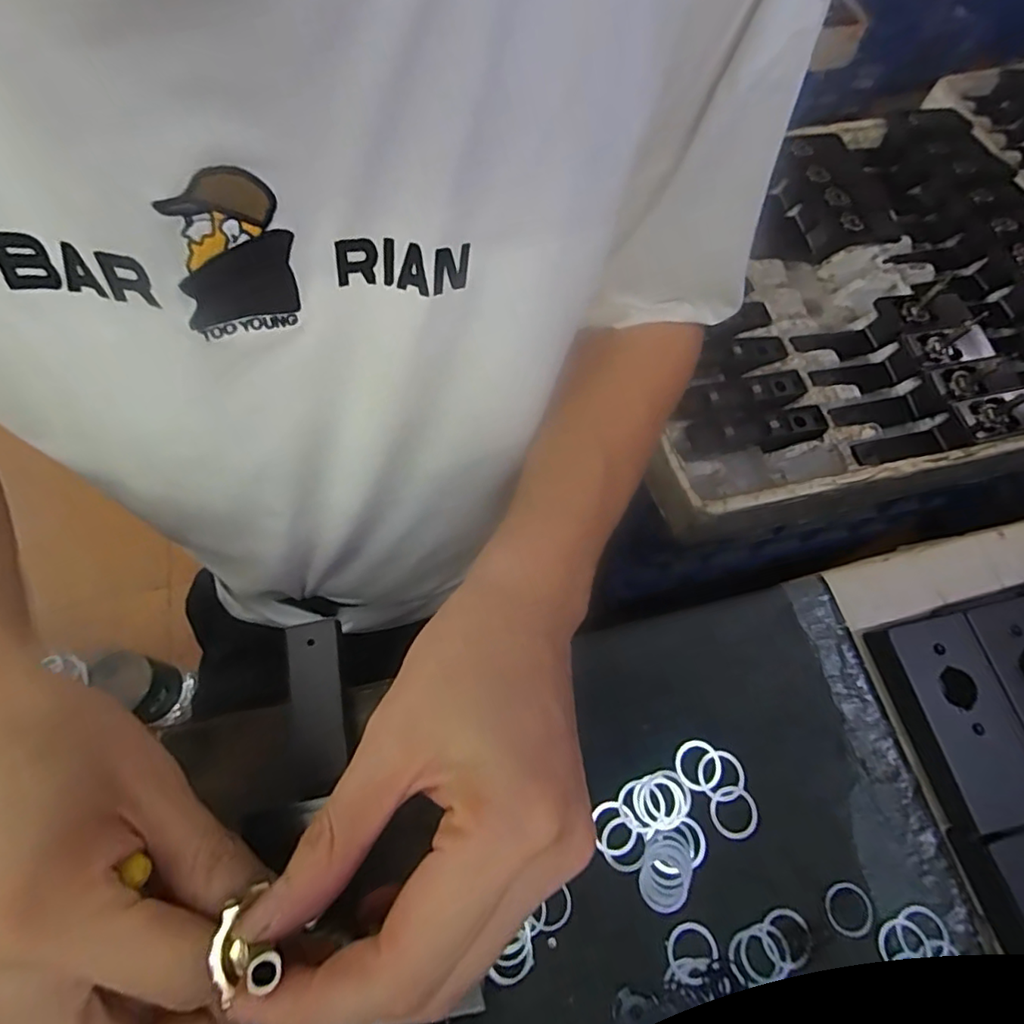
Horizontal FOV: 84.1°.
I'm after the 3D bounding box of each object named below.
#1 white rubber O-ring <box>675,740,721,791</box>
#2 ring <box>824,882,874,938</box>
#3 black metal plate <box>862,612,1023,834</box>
[{"bbox_3d":[0.104,0.141,0.317,0.025,0.004,0.026,0,68,0],"label":"white rubber O-ring"},{"bbox_3d":[0.174,0.205,0.292,0.025,0.004,0.024,0,68,0],"label":"ring"},{"bbox_3d":[0.245,0.113,0.314,0.046,0.028,0.104,-10,69,-4],"label":"black metal plate"}]

